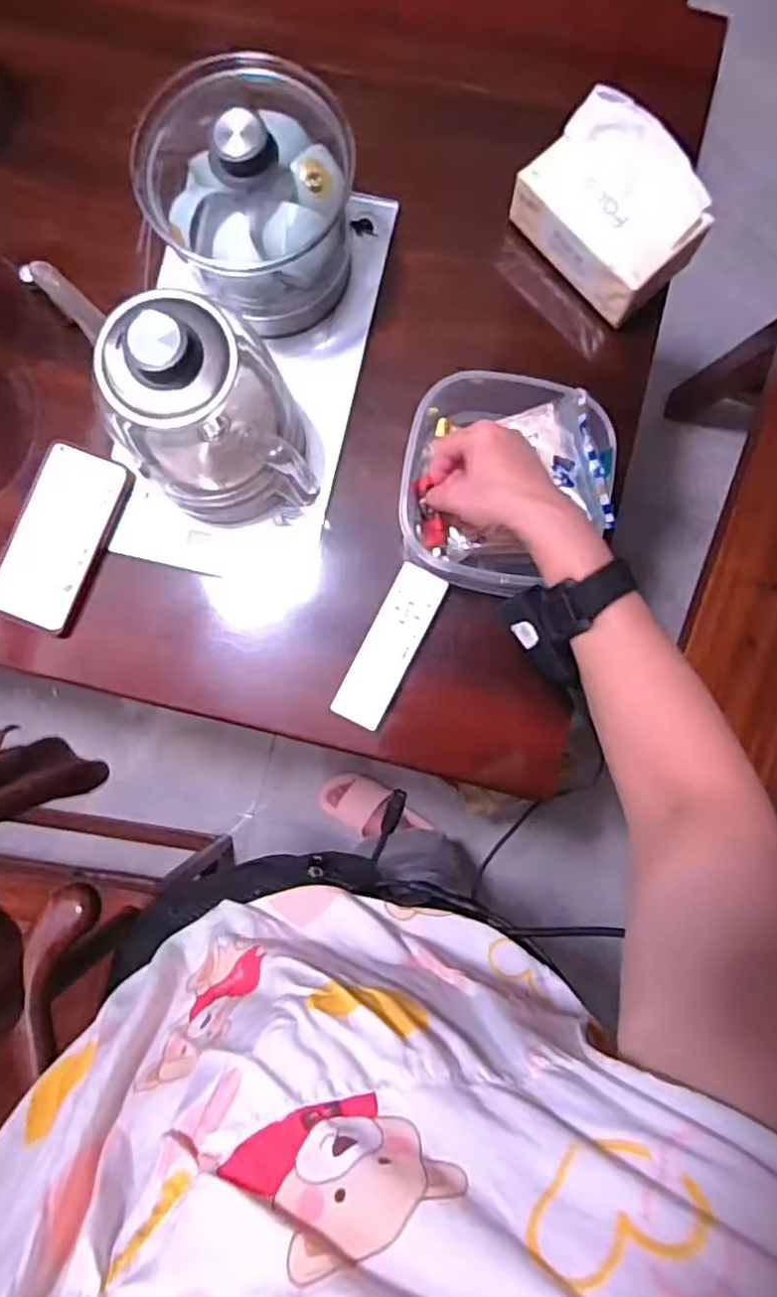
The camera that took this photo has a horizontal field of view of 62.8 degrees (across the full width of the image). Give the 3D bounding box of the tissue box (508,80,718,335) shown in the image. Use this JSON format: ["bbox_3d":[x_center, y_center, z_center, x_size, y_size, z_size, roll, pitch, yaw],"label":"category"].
[{"bbox_3d":[0.191,-0.369,0.536,0.097,0.065,0.141,-43,87,-2],"label":"tissue box"}]

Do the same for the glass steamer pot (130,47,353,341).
[{"bbox_3d":[-0.105,-0.352,0.507,0.156,0.139,0.132,-14,86,0],"label":"glass steamer pot"}]

